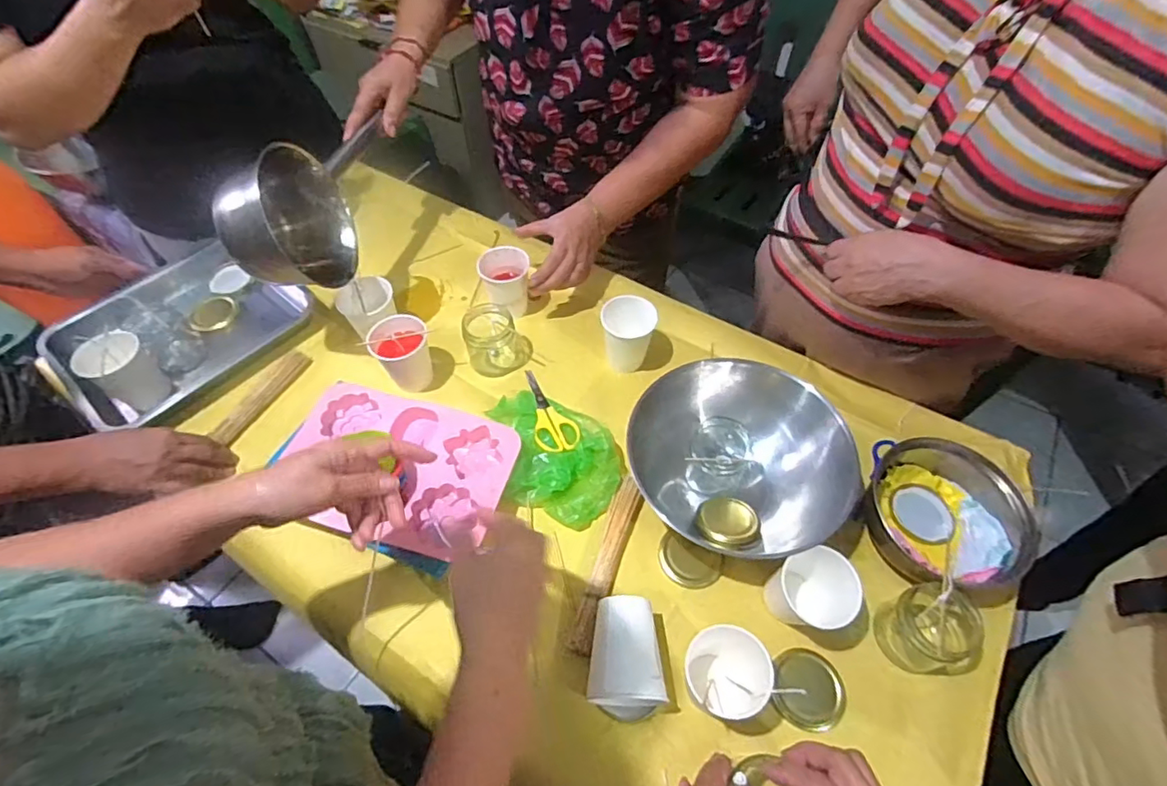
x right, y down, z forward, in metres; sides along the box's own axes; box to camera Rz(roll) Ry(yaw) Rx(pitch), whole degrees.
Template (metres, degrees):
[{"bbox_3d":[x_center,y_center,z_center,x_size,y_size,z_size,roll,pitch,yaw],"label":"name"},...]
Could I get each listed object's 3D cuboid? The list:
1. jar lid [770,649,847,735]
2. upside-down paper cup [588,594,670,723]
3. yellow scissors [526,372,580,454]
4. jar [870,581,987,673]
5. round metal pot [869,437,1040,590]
[{"bbox_3d":[0.219,0.283,0.531,0.067,0.016,0.067,-1,53,2],"label":"jar lid"},{"bbox_3d":[0.040,0.253,0.528,0.066,0.073,0.093,-2,53,1],"label":"upside-down paper cup"},{"bbox_3d":[-0.043,0.020,0.709,0.053,0.011,0.141,-14,53,-8],"label":"yellow scissors"},{"bbox_3d":[0.332,0.228,0.528,0.071,0.078,0.075,-1,53,2],"label":"jar"},{"bbox_3d":[0.375,0.132,0.582,0.140,0.076,0.157,-29,57,-18],"label":"round metal pot"}]

